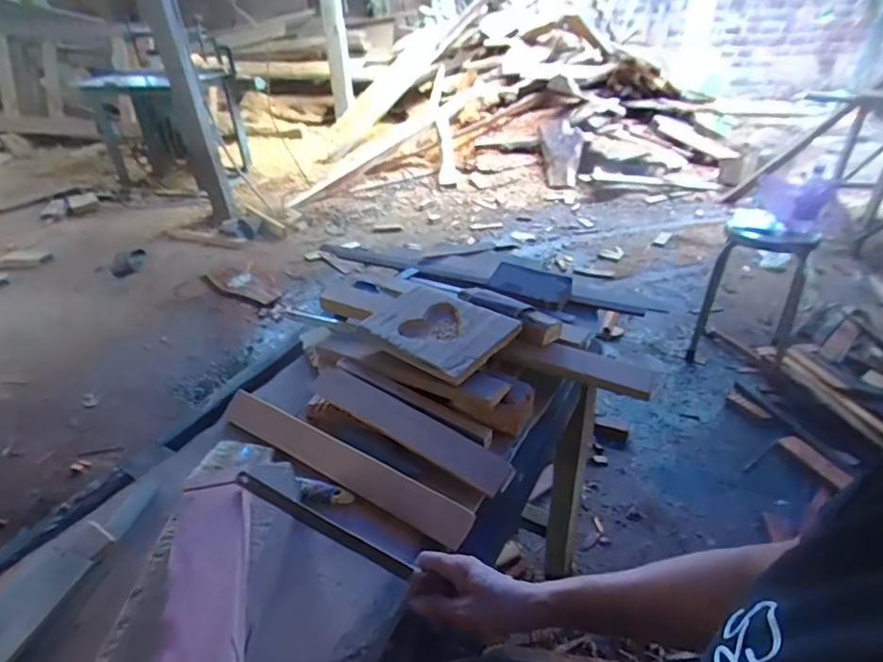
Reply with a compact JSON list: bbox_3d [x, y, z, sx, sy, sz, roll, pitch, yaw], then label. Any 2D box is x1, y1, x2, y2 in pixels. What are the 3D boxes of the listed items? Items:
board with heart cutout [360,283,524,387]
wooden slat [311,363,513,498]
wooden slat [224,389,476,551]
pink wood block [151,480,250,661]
[{"bbox_3d":[-0.005,-0.007,0.826,0.156,0.017,0.215,-36,46,-26],"label":"board with heart cutout"},{"bbox_3d":[-0.054,0.126,0.740,0.327,0.015,0.059,21,40,31],"label":"wooden slat"},{"bbox_3d":[-0.142,0.167,0.704,0.408,0.007,0.049,19,68,30],"label":"wooden slat"},{"bbox_3d":[-0.198,0.223,0.449,0.061,0.022,0.224,-11,34,-11],"label":"pink wood block"}]

